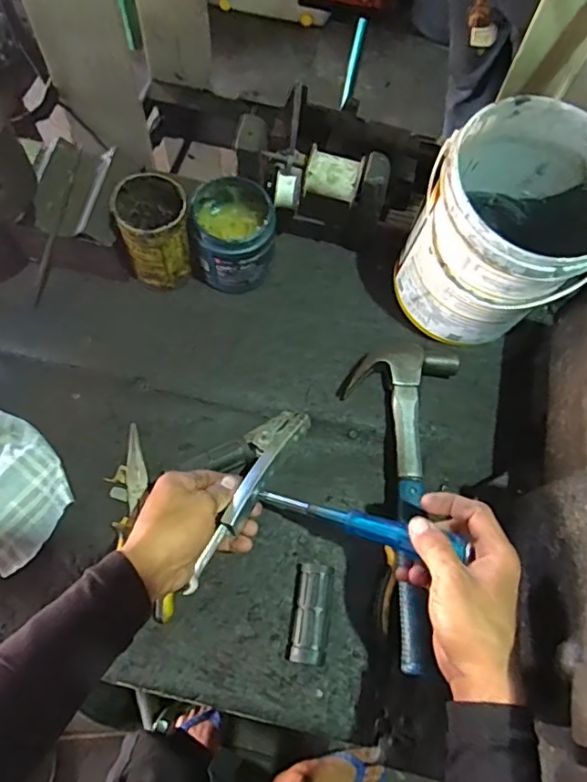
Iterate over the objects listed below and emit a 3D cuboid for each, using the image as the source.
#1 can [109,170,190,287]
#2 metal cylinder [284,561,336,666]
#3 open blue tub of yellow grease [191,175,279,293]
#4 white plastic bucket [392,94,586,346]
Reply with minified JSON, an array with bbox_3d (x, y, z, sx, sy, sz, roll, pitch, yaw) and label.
[{"bbox_3d":[-0.152,-0.178,0.609,0.071,0.106,0.086,-7,69,-7],"label":"can"},{"bbox_3d":[0.017,0.210,0.516,0.035,0.024,0.086,10,68,0],"label":"metal cylinder"},{"bbox_3d":[-0.067,-0.174,0.621,0.090,0.098,0.094,1,68,-4],"label":"open blue tub of yellow grease"},{"bbox_3d":[0.217,-0.155,0.574,0.168,0.202,0.172,1,68,-4],"label":"white plastic bucket"}]

